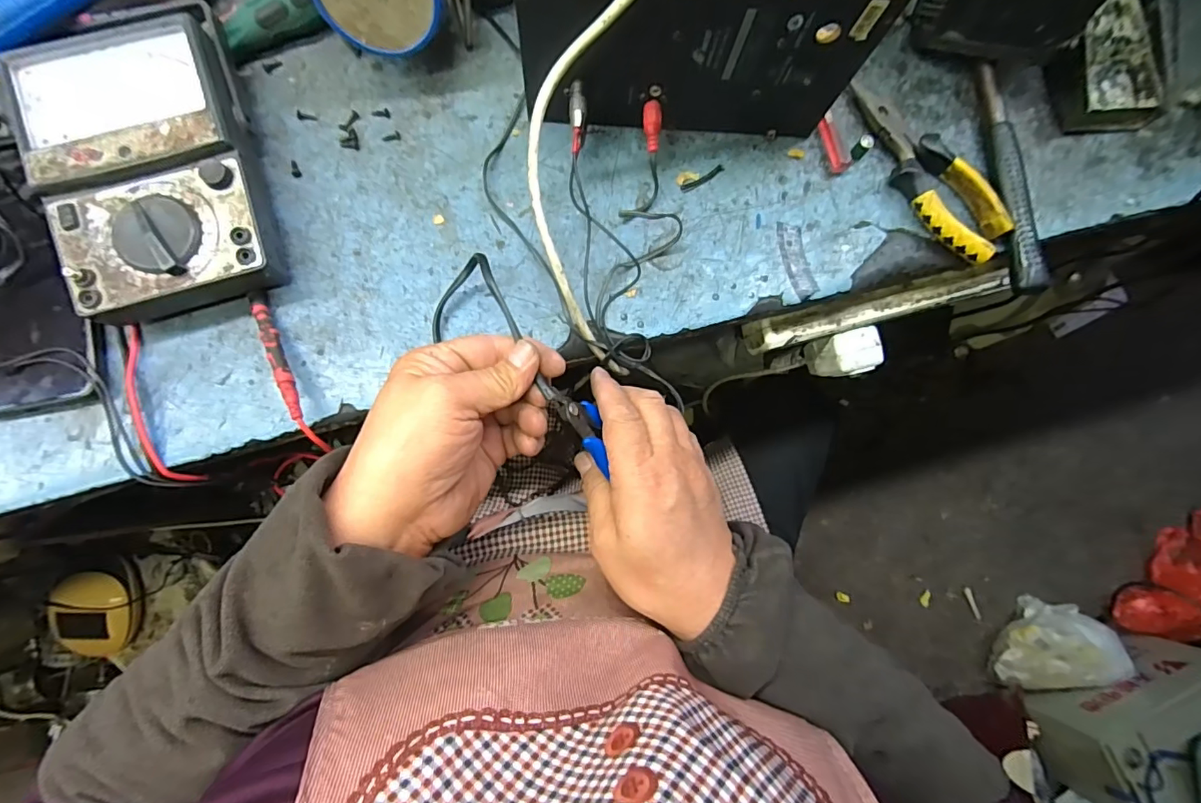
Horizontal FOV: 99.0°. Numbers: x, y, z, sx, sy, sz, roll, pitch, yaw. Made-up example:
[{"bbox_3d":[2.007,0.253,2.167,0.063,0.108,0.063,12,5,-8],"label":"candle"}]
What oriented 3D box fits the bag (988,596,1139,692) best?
[{"bbox_3d":[0.909,0.499,1.031,0.201,0.119,0.142,-26,84,-6],"label":"bag"}]

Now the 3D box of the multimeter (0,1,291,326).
[{"bbox_3d":[-0.277,-0.145,0.322,0.115,0.051,0.188,-19,83,-6],"label":"multimeter"}]

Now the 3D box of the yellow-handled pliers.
[{"bbox_3d":[0.231,-0.165,0.369,0.045,0.020,0.148,-37,86,-7],"label":"yellow-handled pliers"}]

